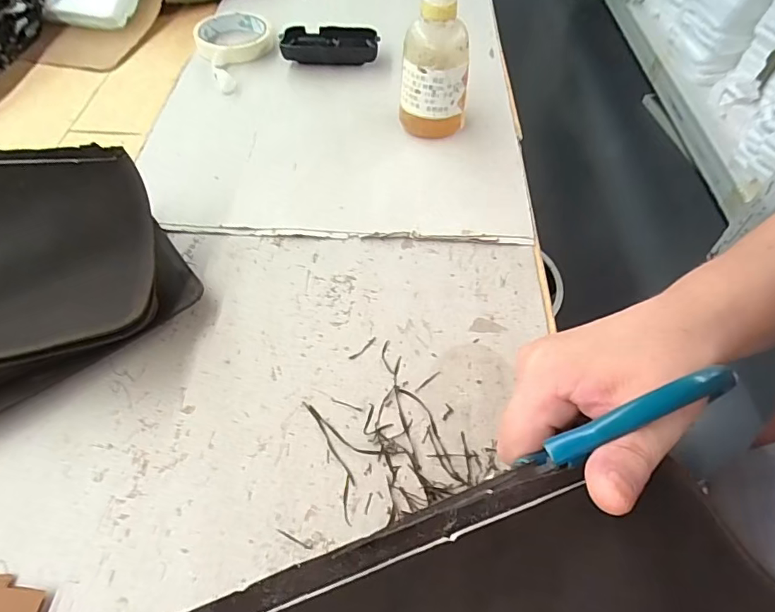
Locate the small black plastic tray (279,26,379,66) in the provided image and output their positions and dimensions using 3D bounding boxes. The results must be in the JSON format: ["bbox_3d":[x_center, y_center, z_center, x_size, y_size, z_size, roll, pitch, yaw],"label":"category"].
[{"bbox_3d":[-0.068,-0.307,0.584,0.110,0.027,0.061,-8,54,-7],"label":"small black plastic tray"}]

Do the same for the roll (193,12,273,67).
[{"bbox_3d":[-0.184,-0.322,0.592,0.086,0.021,0.096,-16,56,-13],"label":"roll"}]

